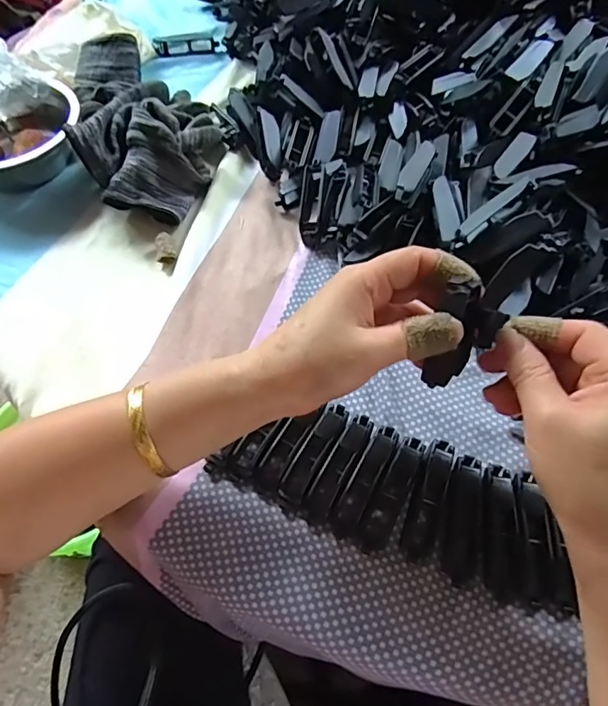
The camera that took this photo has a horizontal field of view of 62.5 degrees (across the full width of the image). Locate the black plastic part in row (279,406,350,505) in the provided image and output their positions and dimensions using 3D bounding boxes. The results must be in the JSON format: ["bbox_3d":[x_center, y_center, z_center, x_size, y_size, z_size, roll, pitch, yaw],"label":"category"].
[{"bbox_3d":[0.008,0.065,0.328,0.017,0.015,0.068,27,63,17],"label":"black plastic part in row"}]

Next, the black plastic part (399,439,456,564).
[{"bbox_3d":[0.078,0.091,0.315,0.018,0.016,0.076,17,74,12],"label":"black plastic part"}]

